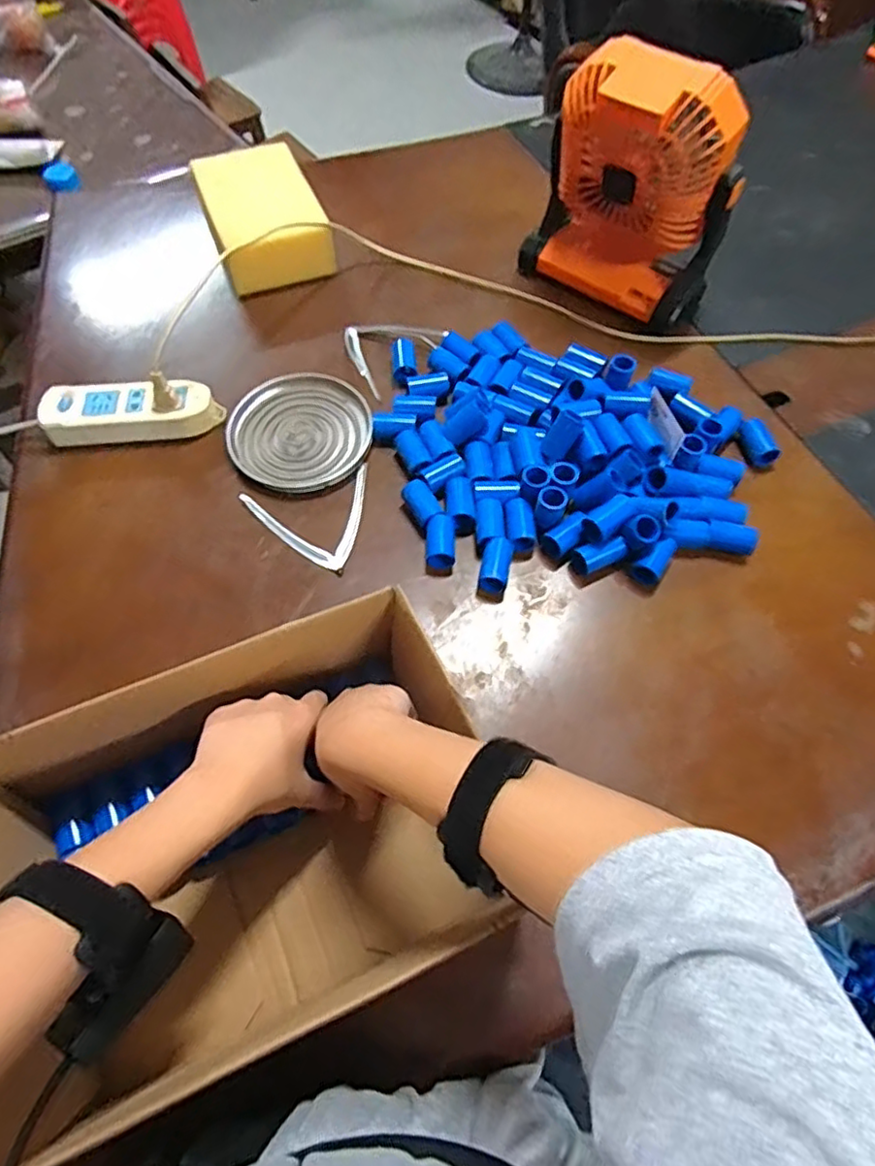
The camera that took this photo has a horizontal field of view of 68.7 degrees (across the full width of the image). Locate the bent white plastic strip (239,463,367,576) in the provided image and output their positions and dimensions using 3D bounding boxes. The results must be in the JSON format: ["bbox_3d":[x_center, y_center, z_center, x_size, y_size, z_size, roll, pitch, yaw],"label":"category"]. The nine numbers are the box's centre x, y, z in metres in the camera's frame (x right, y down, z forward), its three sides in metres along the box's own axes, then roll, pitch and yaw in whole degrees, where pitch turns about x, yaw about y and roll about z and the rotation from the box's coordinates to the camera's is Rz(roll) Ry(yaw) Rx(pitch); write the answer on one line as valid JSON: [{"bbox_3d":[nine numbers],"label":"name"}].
[{"bbox_3d":[-0.114,-0.055,0.613,0.122,0.007,0.108,-16,62,-11],"label":"bent white plastic strip"}]

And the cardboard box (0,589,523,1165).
[{"bbox_3d":[-0.117,0.164,0.415,0.293,0.124,0.212,-23,64,-14],"label":"cardboard box"}]

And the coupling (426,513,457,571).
[{"bbox_3d":[0.004,-0.037,0.601,0.028,0.022,0.051,0,61,-2],"label":"coupling"}]

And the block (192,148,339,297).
[{"bbox_3d":[-0.226,-0.467,0.813,0.136,0.065,0.210,-20,63,-13],"label":"block"}]

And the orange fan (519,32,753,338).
[{"bbox_3d":[0.208,-0.424,0.695,0.212,0.239,0.079,33,64,15],"label":"orange fan"}]

